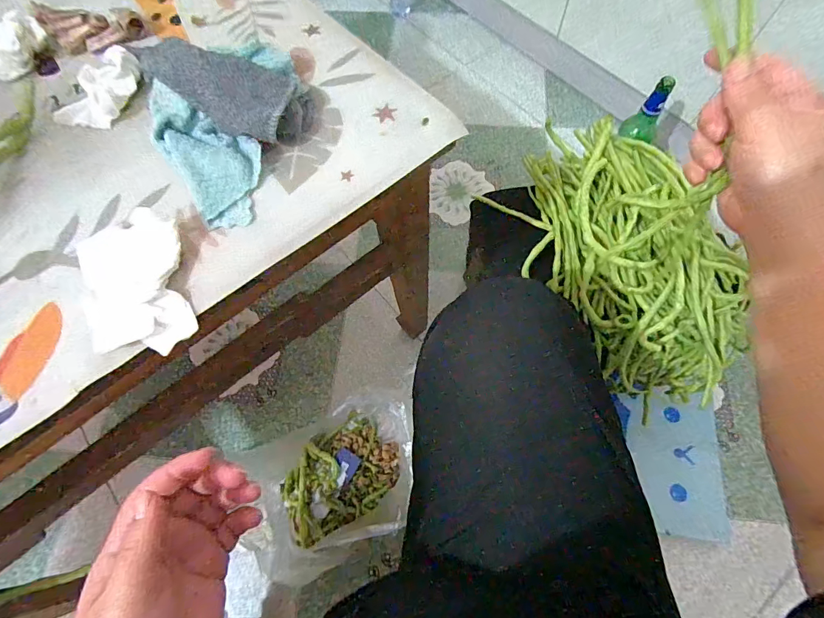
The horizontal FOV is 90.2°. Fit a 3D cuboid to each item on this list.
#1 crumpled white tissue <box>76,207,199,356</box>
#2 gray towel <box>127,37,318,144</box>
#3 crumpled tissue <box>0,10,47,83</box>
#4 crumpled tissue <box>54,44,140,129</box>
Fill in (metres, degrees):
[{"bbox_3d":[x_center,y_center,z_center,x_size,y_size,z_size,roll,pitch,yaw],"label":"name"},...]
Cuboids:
[{"bbox_3d":[-0.197,-0.018,0.285,0.077,0.024,0.106,-15,68,-4],"label":"crumpled white tissue"},{"bbox_3d":[-0.151,-0.180,0.335,0.135,0.033,0.074,18,69,-9],"label":"gray towel"},{"bbox_3d":[-0.380,-0.244,0.384,0.048,0.023,0.070,5,68,5],"label":"crumpled tissue"},{"bbox_3d":[-0.270,-0.191,0.357,0.039,0.020,0.076,17,69,9],"label":"crumpled tissue"}]

